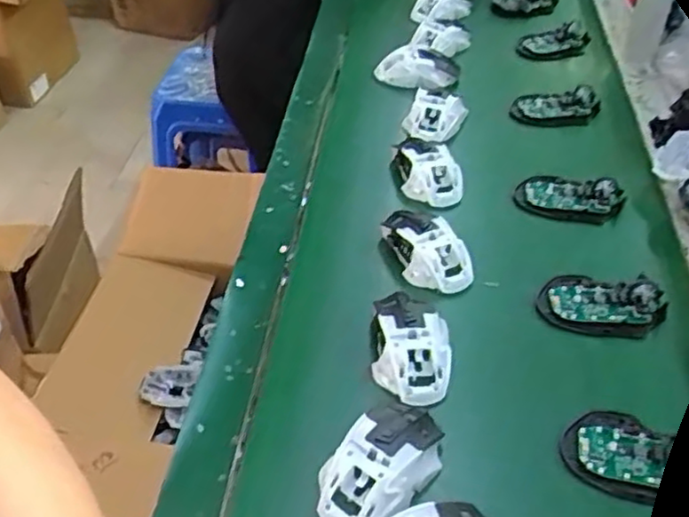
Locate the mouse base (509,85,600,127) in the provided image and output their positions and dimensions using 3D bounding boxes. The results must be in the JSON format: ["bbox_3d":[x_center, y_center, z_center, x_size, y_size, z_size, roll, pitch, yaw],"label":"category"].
[{"bbox_3d":[0.269,-0.194,0.911,0.113,0.025,0.052,-9,44,-7],"label":"mouse base"}]

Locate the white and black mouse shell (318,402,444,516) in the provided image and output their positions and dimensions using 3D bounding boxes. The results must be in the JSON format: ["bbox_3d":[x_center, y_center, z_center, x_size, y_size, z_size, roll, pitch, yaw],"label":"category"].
[{"bbox_3d":[0.028,0.151,0.521,0.111,0.030,0.063,-32,51,-28],"label":"white and black mouse shell"}]

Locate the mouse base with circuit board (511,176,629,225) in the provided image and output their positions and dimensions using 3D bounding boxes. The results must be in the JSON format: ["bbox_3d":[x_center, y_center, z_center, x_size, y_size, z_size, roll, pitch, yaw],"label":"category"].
[{"bbox_3d":[0.245,-0.066,0.769,0.113,0.028,0.057,13,45,16],"label":"mouse base with circuit board"}]

